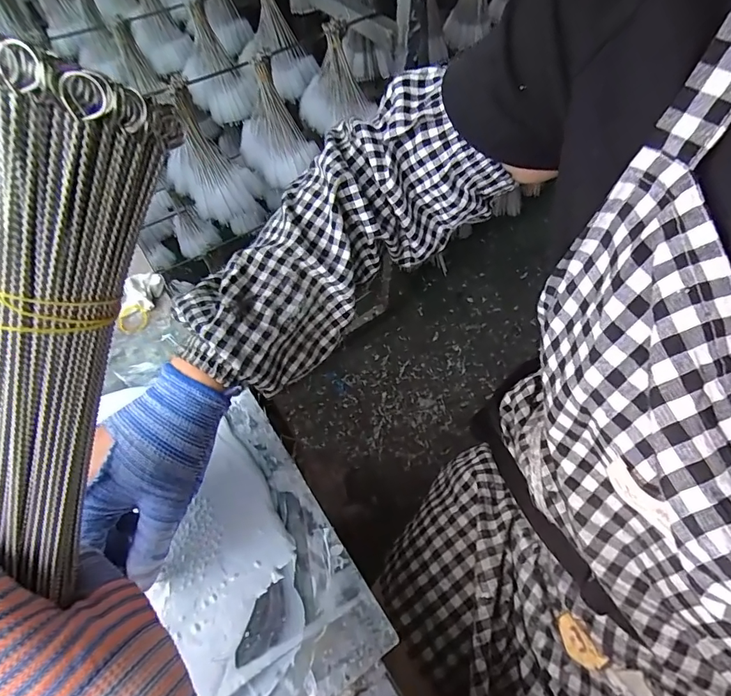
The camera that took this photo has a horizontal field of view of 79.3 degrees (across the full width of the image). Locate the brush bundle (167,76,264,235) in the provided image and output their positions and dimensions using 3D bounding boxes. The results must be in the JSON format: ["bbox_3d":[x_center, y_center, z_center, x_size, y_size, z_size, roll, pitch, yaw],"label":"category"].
[{"bbox_3d":[-0.261,-0.301,0.725,0.138,0.212,0.096,-18,63,-8],"label":"brush bundle"}]

